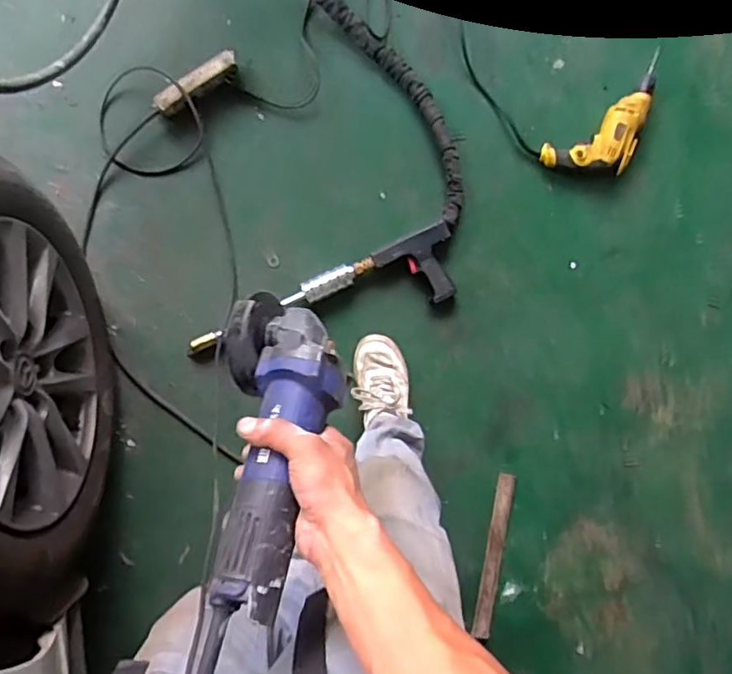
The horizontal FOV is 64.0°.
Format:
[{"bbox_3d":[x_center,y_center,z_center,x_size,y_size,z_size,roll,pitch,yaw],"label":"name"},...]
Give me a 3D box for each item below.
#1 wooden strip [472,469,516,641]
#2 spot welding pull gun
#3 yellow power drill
[{"bbox_3d":[0.265,0.447,1.202,0.038,0.018,0.322,12,87,-6],"label":"wooden strip"},{"bbox_3d":[-0.074,-0.064,1.172,0.550,0.057,0.145,-22,91,-6],"label":"spot welding pull gun"},{"bbox_3d":[0.571,-0.479,1.295,0.398,0.061,0.153,-43,93,-5],"label":"yellow power drill"}]

